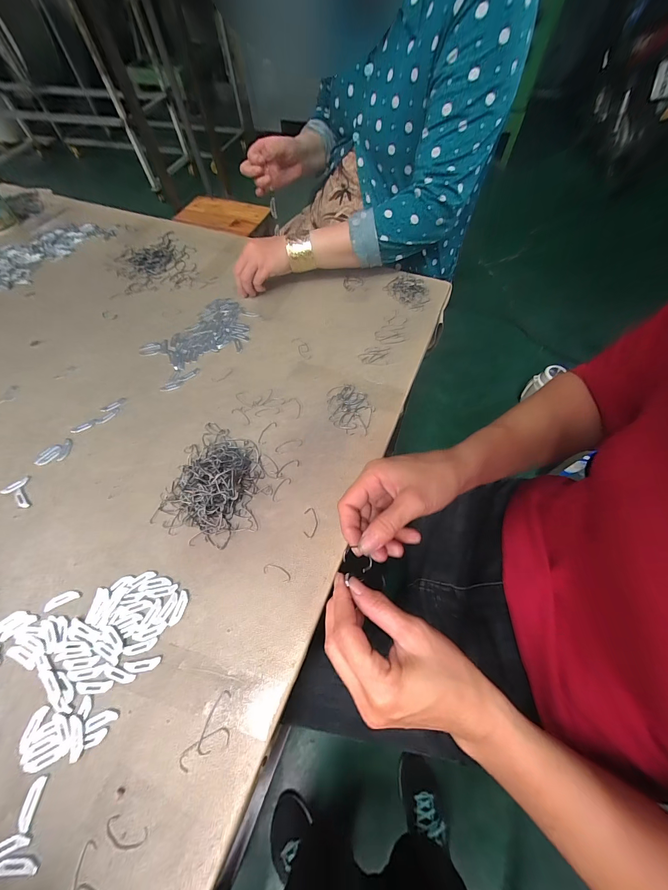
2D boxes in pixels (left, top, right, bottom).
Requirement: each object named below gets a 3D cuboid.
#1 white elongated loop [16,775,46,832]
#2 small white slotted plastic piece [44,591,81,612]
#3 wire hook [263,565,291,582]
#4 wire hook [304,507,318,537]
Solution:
[{"bbox_3d":[-0.267,0.315,0.278,0.013,0.004,0.034,1,62,3],"label":"white elongated loop"},{"bbox_3d":[-0.307,0.174,0.357,0.037,0.004,0.013,-24,64,-11],"label":"small white slotted plastic piece"},{"bbox_3d":[-0.065,0.146,0.363,0.033,0.004,0.013,17,64,11],"label":"wire hook"},{"bbox_3d":[-0.029,0.096,0.393,0.017,0.004,0.037,-2,62,1],"label":"wire hook"}]

